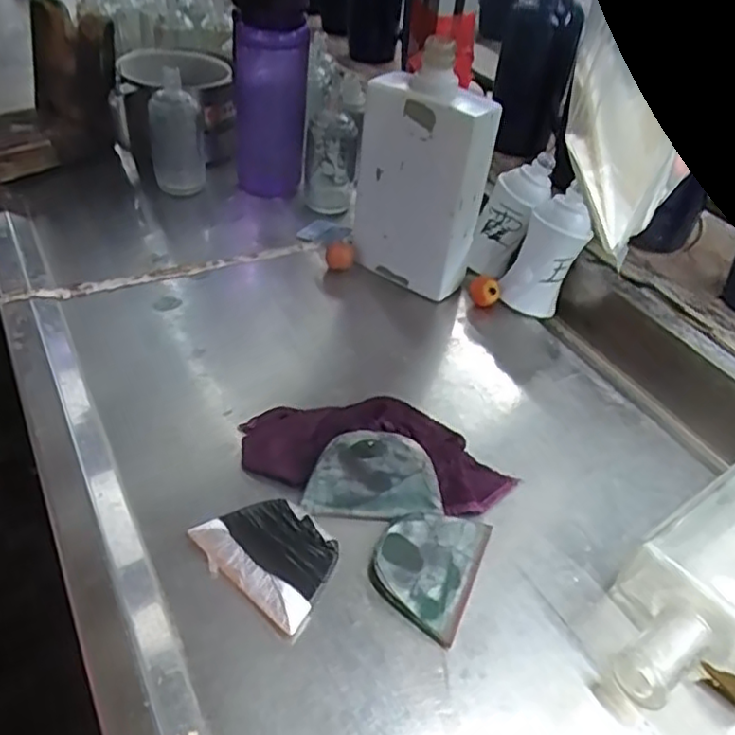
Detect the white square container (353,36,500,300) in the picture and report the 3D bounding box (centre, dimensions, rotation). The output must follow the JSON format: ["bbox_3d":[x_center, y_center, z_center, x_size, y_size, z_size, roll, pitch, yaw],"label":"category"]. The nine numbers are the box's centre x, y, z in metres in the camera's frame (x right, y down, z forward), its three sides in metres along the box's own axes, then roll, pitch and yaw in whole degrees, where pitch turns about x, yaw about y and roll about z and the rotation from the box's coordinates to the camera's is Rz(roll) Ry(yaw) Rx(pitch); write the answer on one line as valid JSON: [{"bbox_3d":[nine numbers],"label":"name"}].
[{"bbox_3d":[0.045,-0.159,0.577,0.110,0.193,0.053,29,47,25],"label":"white square container"}]

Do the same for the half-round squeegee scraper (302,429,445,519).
[{"bbox_3d":[0.004,0.067,0.417,0.084,0.006,0.052,2,77,-1],"label":"half-round squeegee scraper"}]

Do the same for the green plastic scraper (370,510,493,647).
[{"bbox_3d":[0.035,0.113,0.385,0.058,0.007,0.082,18,43,15],"label":"green plastic scraper"}]

